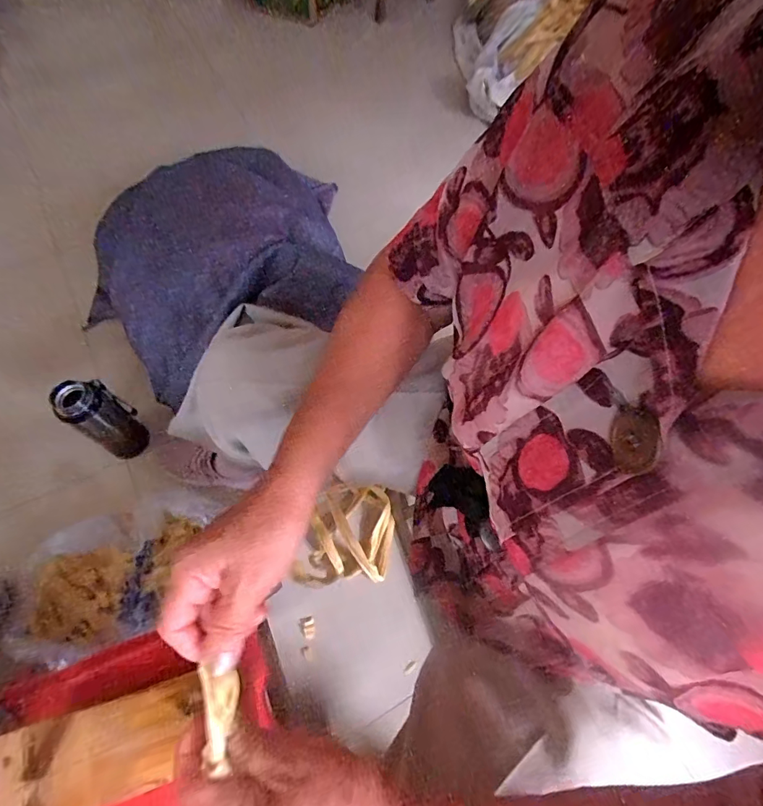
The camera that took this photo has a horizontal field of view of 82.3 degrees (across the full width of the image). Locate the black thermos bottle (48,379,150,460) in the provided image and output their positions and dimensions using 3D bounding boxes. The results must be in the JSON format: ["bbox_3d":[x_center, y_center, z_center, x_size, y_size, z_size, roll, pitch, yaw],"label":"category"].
[{"bbox_3d":[-0.482,0.033,0.774,0.079,0.211,0.057,-37,72,-17],"label":"black thermos bottle"}]

